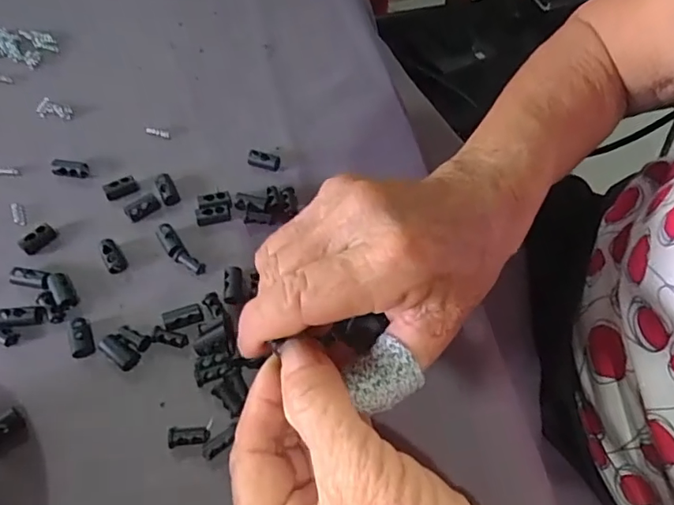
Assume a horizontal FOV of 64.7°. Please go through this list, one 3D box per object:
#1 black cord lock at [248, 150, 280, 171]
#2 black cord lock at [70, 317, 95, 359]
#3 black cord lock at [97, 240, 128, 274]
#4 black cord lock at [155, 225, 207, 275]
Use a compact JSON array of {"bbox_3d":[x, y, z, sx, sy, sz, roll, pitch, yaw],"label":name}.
[{"bbox_3d":[-0.044,-0.056,0.319,0.020,0.007,0.009,21,58,10],"label":"black cord lock"},{"bbox_3d":[-0.123,0.041,0.254,0.009,0.009,0.020,-19,60,-15],"label":"black cord lock"},{"bbox_3d":[-0.118,0.002,0.280,0.010,0.010,0.016,-28,62,-20],"label":"black cord lock"},{"bbox_3d":[-0.085,-0.002,0.282,0.011,0.010,0.036,-38,66,-24],"label":"black cord lock"}]

